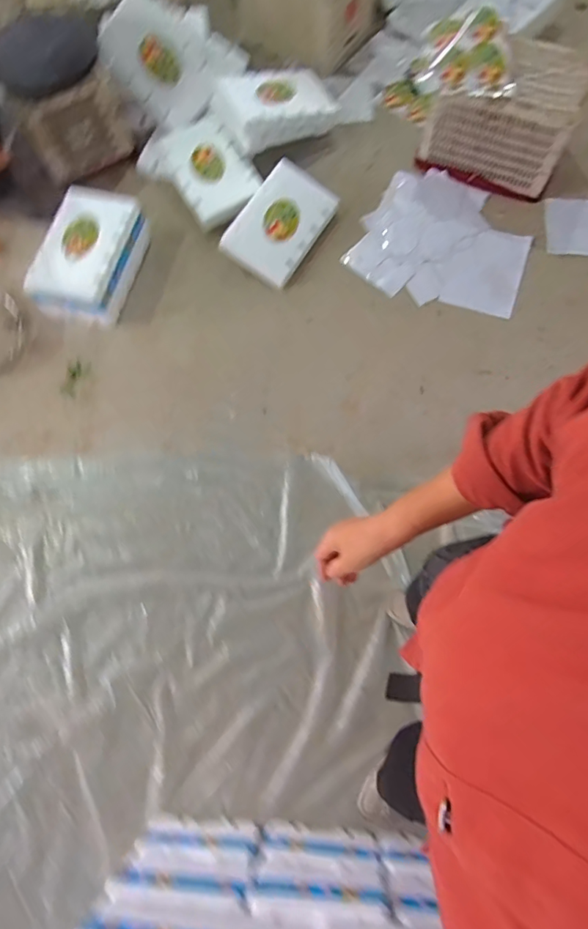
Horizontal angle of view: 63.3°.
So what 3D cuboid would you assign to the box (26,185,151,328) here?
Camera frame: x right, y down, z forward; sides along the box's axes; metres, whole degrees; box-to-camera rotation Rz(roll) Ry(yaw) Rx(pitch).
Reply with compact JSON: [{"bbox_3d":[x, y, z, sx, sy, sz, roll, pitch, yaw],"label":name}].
[{"bbox_3d":[-0.666,-0.681,1.562,0.262,0.155,0.413,16,77,5],"label":"box"}]

